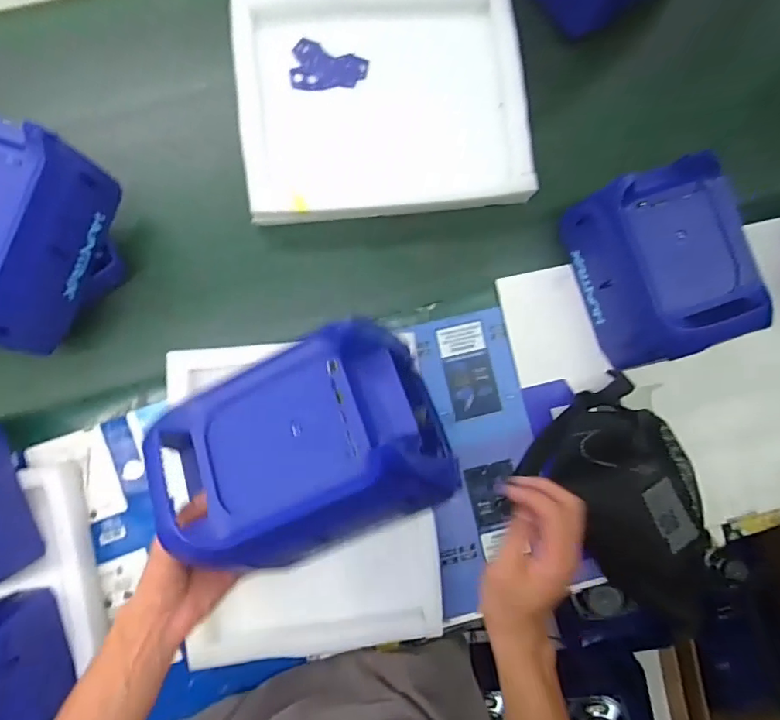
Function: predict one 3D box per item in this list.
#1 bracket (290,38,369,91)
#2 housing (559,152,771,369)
[{"bbox_3d":[-0.078,-0.375,0.668,0.094,0.007,0.066,6,84,-3],"label":"bracket"},{"bbox_3d":[0.318,-0.114,0.608,0.148,0.119,0.208,-19,86,-6],"label":"housing"}]

